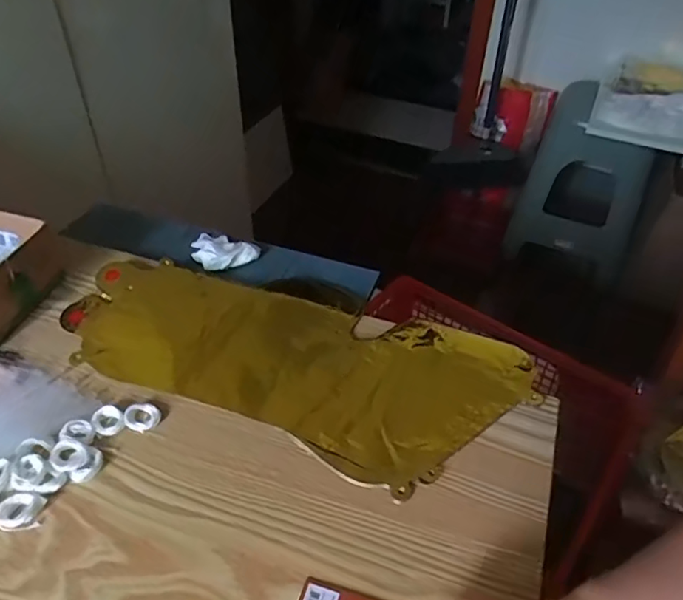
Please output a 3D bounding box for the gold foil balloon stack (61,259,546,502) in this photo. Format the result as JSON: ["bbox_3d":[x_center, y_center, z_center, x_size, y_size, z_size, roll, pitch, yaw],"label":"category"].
[{"bbox_3d":[-0.054,0.050,0.526,0.430,0.016,0.180,15,44,14],"label":"gold foil balloon stack"}]

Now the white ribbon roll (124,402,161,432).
[{"bbox_3d":[-0.169,0.099,0.478,0.030,0.007,0.026,20,46,19],"label":"white ribbon roll"}]

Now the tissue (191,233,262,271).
[{"bbox_3d":[-0.146,-0.060,0.665,0.083,0.022,0.058,24,47,22],"label":"tissue"}]

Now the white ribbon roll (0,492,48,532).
[{"bbox_3d":[-0.237,0.156,0.414,0.033,0.008,0.027,0,43,-1],"label":"white ribbon roll"}]

